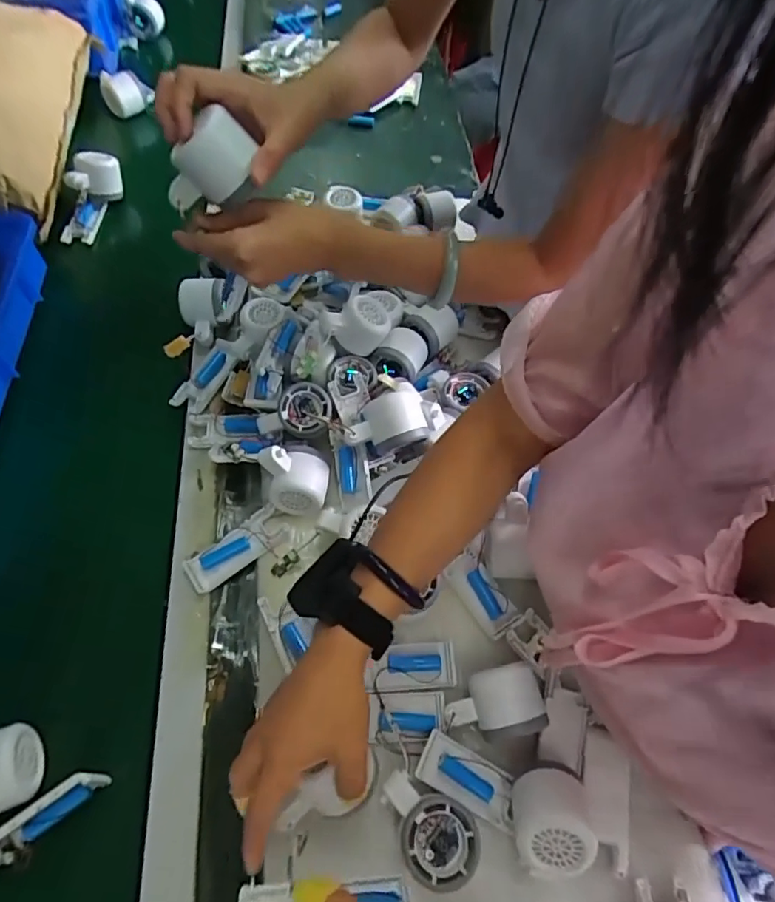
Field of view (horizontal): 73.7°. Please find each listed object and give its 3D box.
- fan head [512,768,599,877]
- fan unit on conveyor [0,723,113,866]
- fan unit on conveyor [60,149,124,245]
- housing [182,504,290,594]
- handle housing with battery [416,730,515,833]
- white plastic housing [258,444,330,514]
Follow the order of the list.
[{"bbox_3d":[0.123,0.284,0.400,0.057,0.061,0.067,5,60,-1],"label":"fan head"},{"bbox_3d":[-0.297,0.260,0.405,0.105,0.057,0.091,-32,67,-20],"label":"fan unit on conveyor"},{"bbox_3d":[-0.439,-0.369,0.762,0.051,0.064,0.138,15,83,4],"label":"fan unit on conveyor"},{"bbox_3d":[-0.155,0.101,0.534,0.103,0.031,0.041,-31,67,-20],"label":"housing"},{"bbox_3d":[0.069,0.275,0.434,0.087,0.023,0.039,25,61,10],"label":"handle housing with battery"},{"bbox_3d":[-0.093,0.026,0.529,0.064,0.063,0.059,2,60,-3],"label":"white plastic housing"}]

